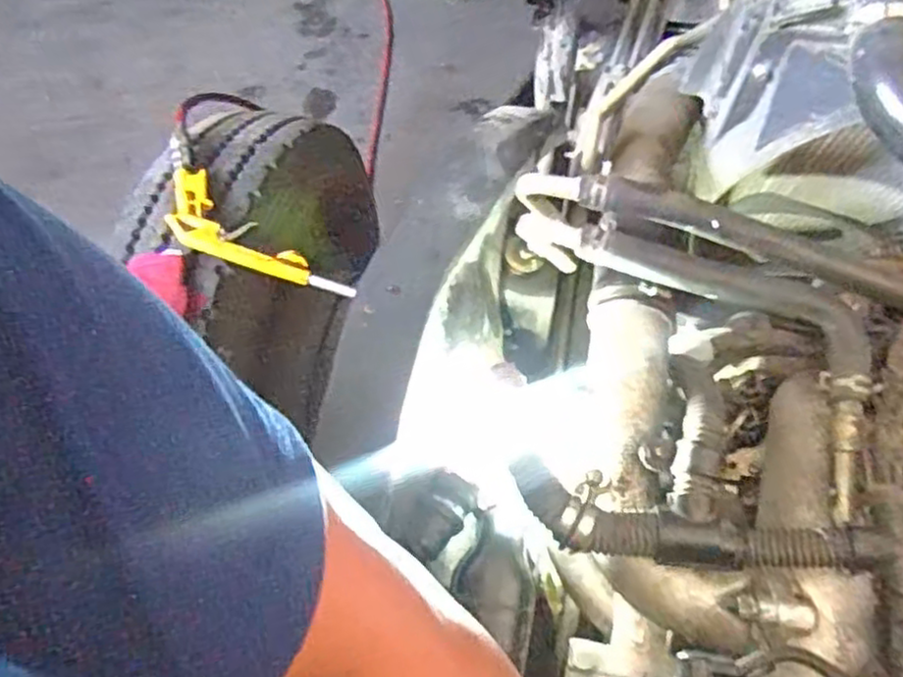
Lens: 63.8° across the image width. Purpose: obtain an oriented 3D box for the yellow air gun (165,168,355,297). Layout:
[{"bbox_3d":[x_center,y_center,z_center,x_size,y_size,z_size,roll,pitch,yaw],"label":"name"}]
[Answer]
[{"bbox_3d":[-0.227,-0.099,0.774,0.233,0.030,0.081,37,49,10],"label":"yellow air gun"}]

